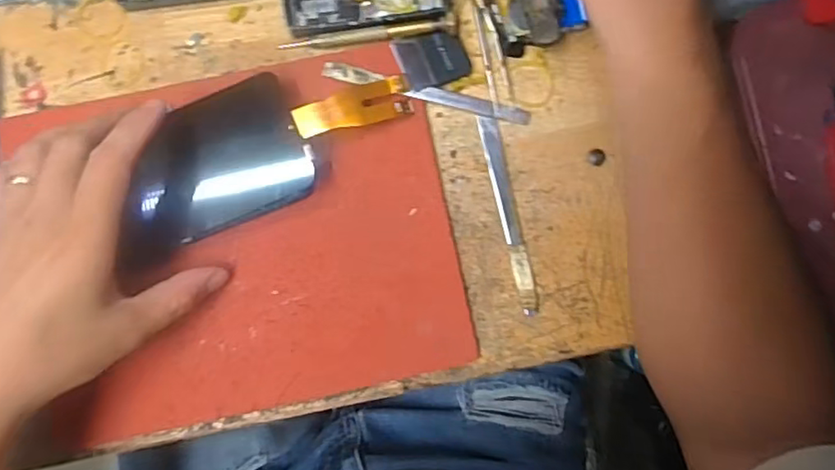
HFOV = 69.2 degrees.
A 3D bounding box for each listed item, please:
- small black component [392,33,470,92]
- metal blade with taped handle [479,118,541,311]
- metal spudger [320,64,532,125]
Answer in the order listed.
[{"bbox_3d":[0.009,-0.109,0.372,0.041,0.004,0.034,-20,88,-2],"label":"small black component"},{"bbox_3d":[0.057,-0.013,0.375,0.012,0.009,0.123,-12,88,-2],"label":"metal blade with taped handle"},{"bbox_3d":[0.007,-0.087,0.373,0.129,0.006,0.010,13,87,-1],"label":"metal spudger"}]

